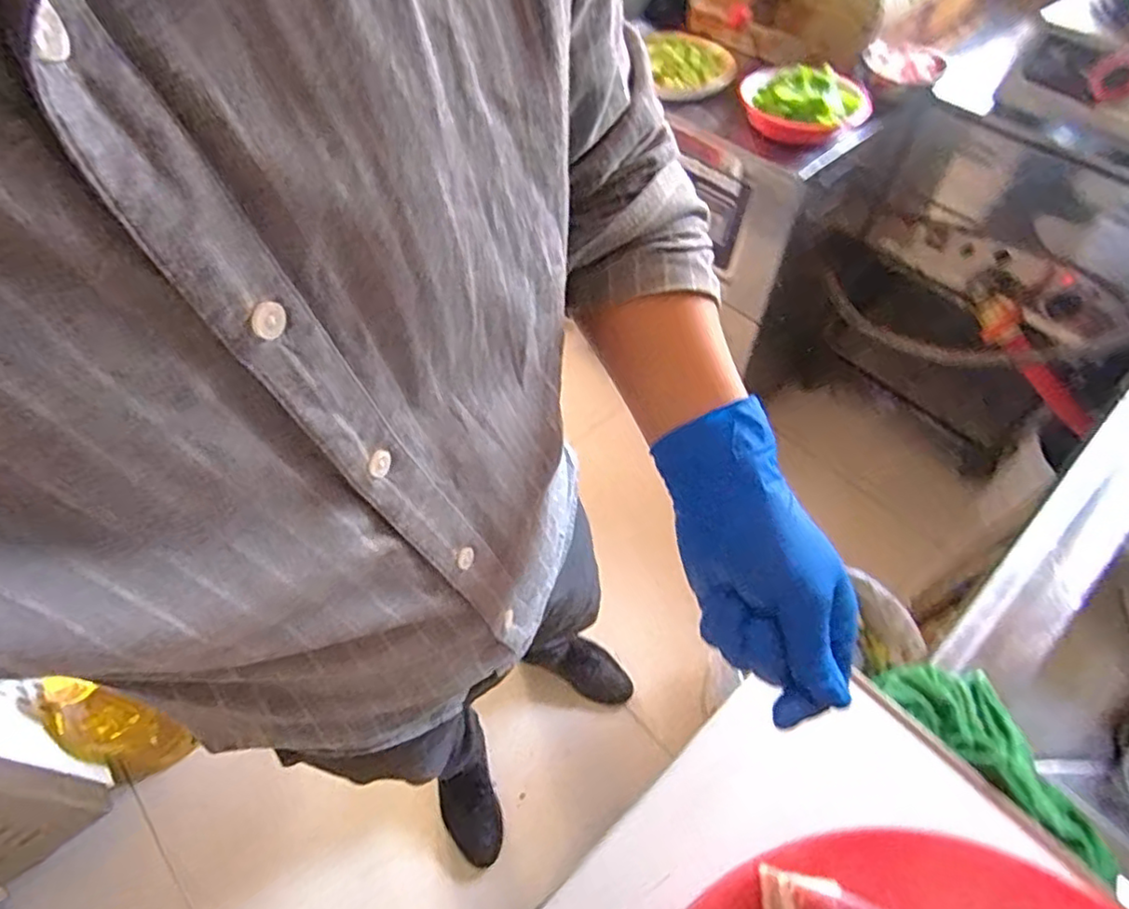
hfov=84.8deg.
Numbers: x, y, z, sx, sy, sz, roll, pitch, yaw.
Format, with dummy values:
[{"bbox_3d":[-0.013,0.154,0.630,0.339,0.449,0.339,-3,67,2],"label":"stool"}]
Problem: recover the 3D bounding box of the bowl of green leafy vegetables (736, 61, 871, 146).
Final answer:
[{"bbox_3d":[0.396,-0.587,1.026,0.199,0.057,0.170,-8,56,-5],"label":"bowl of green leafy vegetables"}]

